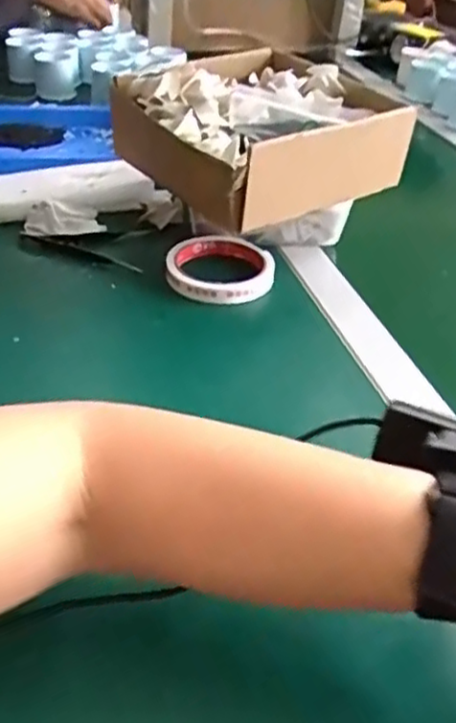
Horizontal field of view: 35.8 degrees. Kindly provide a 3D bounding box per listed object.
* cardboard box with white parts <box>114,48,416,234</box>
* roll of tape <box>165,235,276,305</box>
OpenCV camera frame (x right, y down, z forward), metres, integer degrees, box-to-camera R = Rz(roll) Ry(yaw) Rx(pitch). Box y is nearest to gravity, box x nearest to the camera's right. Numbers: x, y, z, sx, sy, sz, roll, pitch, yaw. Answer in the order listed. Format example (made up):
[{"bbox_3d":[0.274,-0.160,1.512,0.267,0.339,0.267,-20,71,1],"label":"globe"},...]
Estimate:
[{"bbox_3d":[0.027,-0.201,0.615,0.197,0.077,0.196,-22,44,-31],"label":"cardboard box with white parts"},{"bbox_3d":[-0.006,-0.085,0.617,0.091,0.016,0.095,5,36,0],"label":"roll of tape"}]

